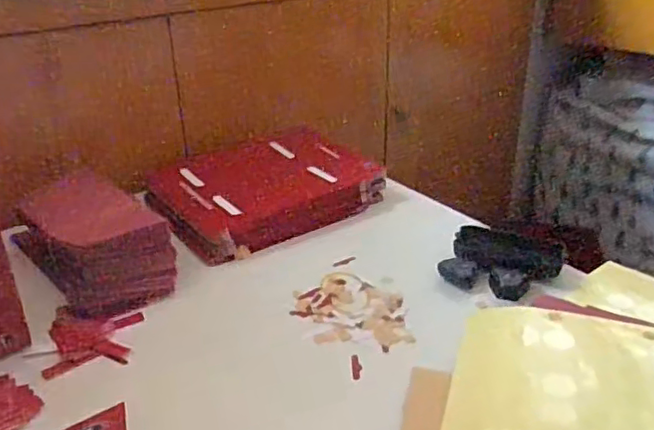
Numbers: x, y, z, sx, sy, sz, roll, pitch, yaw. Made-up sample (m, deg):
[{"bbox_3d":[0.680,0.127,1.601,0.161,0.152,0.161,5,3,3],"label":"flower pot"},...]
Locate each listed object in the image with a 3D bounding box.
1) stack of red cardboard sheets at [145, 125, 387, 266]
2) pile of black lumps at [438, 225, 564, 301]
[{"bbox_3d":[-0.085,-0.038,0.769,0.270,0.059,0.201,-21,35,-34],"label":"stack of red cardboard sheets"},{"bbox_3d":[0.180,0.048,0.616,0.111,0.030,0.079,12,30,20],"label":"pile of black lumps"}]

